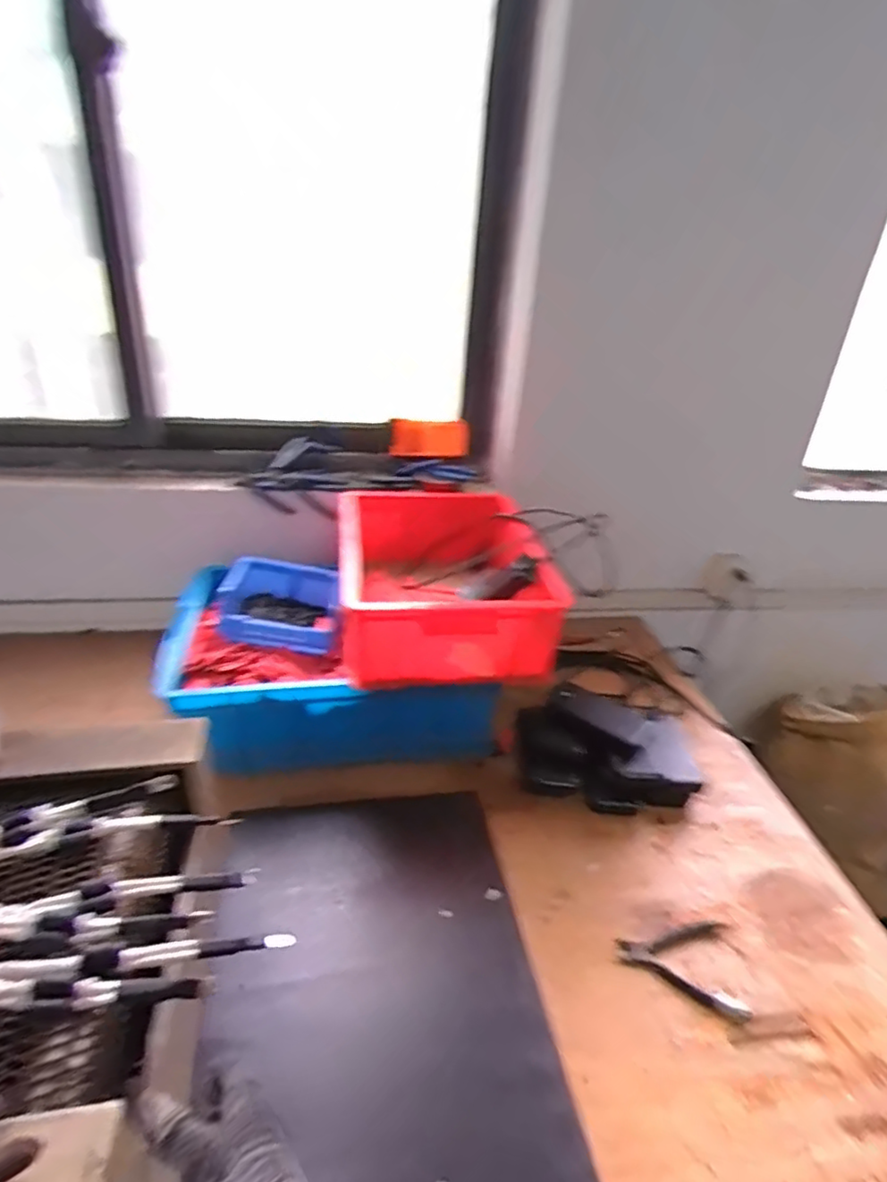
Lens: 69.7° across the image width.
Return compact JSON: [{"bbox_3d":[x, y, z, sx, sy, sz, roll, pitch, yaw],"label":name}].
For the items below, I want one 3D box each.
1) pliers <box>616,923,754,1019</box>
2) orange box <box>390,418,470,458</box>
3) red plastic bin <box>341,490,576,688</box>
[{"bbox_3d":[0.272,0.429,0.738,0.135,0.009,0.103,6,29,3],"label":"pliers"},{"bbox_3d":[-0.028,-0.288,1.203,0.155,0.058,0.057,2,29,-5],"label":"orange box"},{"bbox_3d":[-0.006,-0.031,1.004,0.297,0.172,0.378,-1,30,-9],"label":"red plastic bin"}]

